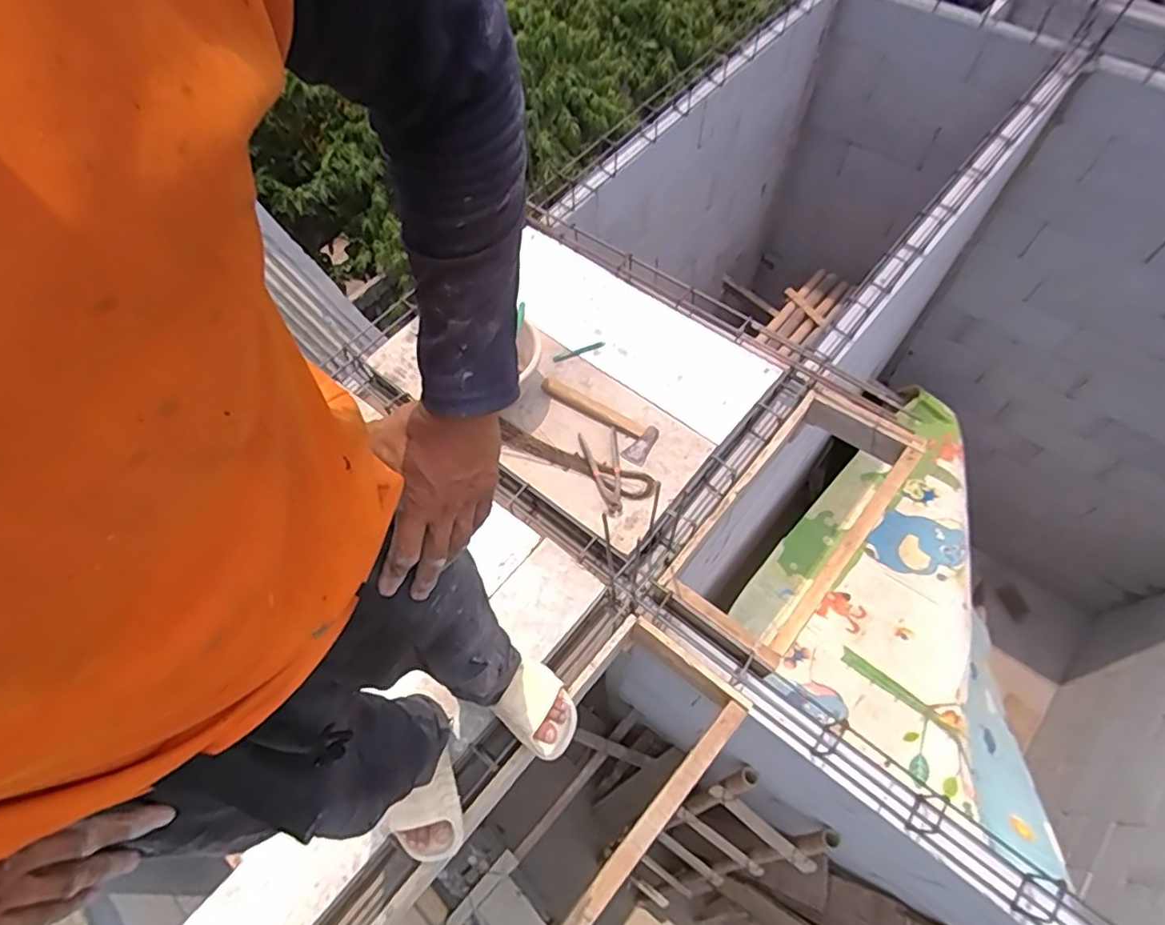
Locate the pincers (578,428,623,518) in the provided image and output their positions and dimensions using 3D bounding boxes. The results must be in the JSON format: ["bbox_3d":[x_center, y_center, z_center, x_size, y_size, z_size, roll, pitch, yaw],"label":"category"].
[{"bbox_3d":[0.053,0.024,1.440,0.090,0.016,0.223,-9,63,-2],"label":"pincers"}]

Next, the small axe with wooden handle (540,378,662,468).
[{"bbox_3d":[0.033,-0.112,1.506,0.321,0.034,0.092,36,70,18],"label":"small axe with wooden handle"}]

